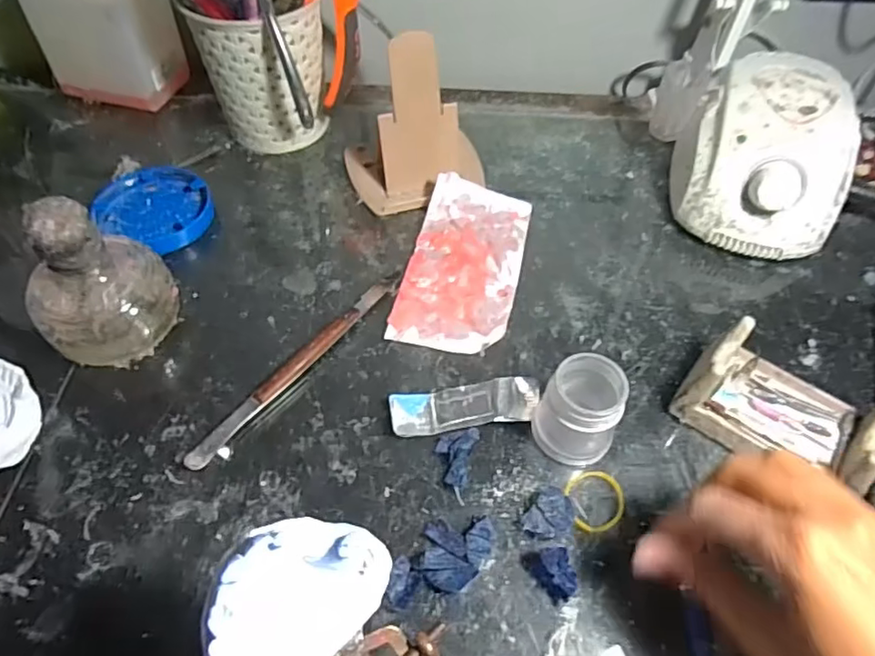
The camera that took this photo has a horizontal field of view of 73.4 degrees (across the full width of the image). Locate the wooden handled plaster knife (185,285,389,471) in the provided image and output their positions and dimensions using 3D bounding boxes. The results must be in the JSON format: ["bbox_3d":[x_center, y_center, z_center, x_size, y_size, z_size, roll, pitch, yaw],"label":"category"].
[{"bbox_3d":[-0.085,0.023,0.352,0.011,0.009,0.156,32,60,21],"label":"wooden handled plaster knife"}]

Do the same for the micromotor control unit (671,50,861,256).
[{"bbox_3d":[0.234,-0.126,0.427,0.107,0.085,0.140,19,56,13],"label":"micromotor control unit"}]

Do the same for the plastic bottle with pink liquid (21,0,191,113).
[{"bbox_3d":[-0.277,-0.247,0.483,0.093,0.117,0.074,19,56,13],"label":"plastic bottle with pink liquid"}]

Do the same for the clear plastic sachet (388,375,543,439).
[{"bbox_3d":[0.017,0.045,0.337,0.085,0.009,0.026,-7,54,-6],"label":"clear plastic sachet"}]

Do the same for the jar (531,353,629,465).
[{"bbox_3d":[0.077,0.043,0.316,0.043,0.050,0.043,0,54,-1],"label":"jar"}]

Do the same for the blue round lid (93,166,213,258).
[{"bbox_3d":[-0.208,-0.090,0.432,0.079,0.020,0.067,18,56,12],"label":"blue round lid"}]

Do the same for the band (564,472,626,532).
[{"bbox_3d":[0.084,0.091,0.308,0.030,0.004,0.032,0,54,-1],"label":"band"}]

